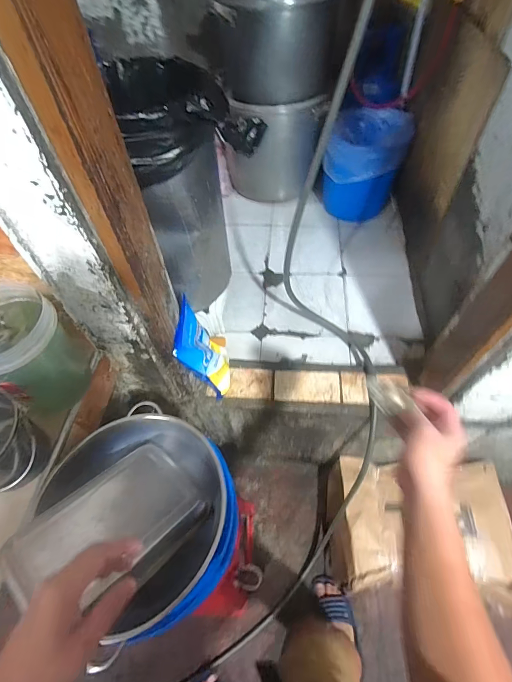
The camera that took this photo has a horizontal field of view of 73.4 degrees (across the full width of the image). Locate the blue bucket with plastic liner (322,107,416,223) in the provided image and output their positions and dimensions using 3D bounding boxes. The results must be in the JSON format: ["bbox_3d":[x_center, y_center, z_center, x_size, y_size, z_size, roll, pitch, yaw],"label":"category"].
[{"bbox_3d":[0.448,-0.714,1.456,0.285,0.392,0.276,-1,56,2],"label":"blue bucket with plastic liner"}]

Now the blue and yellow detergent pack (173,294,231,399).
[{"bbox_3d":[-0.158,0.030,0.998,0.092,0.311,0.190,-17,52,13],"label":"blue and yellow detergent pack"}]

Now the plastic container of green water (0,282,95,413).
[{"bbox_3d":[-0.426,0.013,0.652,0.147,0.224,0.171,-38,62,-21],"label":"plastic container of green water"}]

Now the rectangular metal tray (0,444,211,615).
[{"bbox_3d":[-0.243,0.320,0.581,0.185,0.059,0.286,37,46,28],"label":"rectangular metal tray"}]

